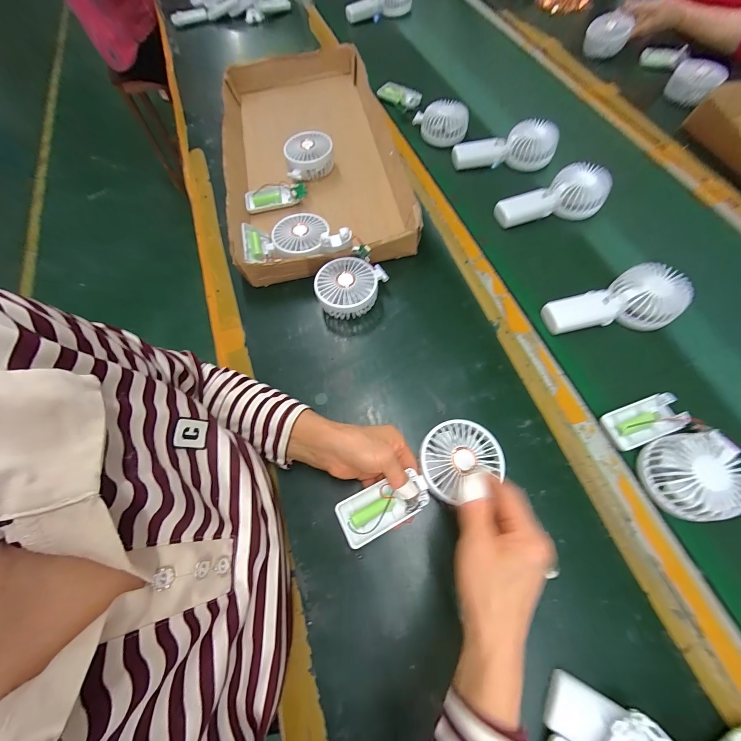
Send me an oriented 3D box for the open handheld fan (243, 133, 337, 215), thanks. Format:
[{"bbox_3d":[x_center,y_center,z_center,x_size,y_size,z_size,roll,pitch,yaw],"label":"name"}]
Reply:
[{"bbox_3d":[-0.142,-0.344,0.571,0.107,0.051,0.191,41,86,17],"label":"open handheld fan"}]

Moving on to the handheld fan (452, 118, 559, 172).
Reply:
[{"bbox_3d":[0.242,-0.408,0.570,0.177,0.050,0.072,-2,65,0],"label":"handheld fan"}]

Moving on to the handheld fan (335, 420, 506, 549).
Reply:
[{"bbox_3d":[0.053,0.117,0.337,0.181,0.031,0.069,-29,68,-10],"label":"handheld fan"}]

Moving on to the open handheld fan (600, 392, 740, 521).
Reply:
[{"bbox_3d":[0.345,0.090,0.347,0.102,0.038,0.128,-17,66,-7],"label":"open handheld fan"}]

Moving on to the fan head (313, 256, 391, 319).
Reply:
[{"bbox_3d":[-0.029,-0.117,0.454,0.096,0.040,0.086,7,65,5],"label":"fan head"}]

